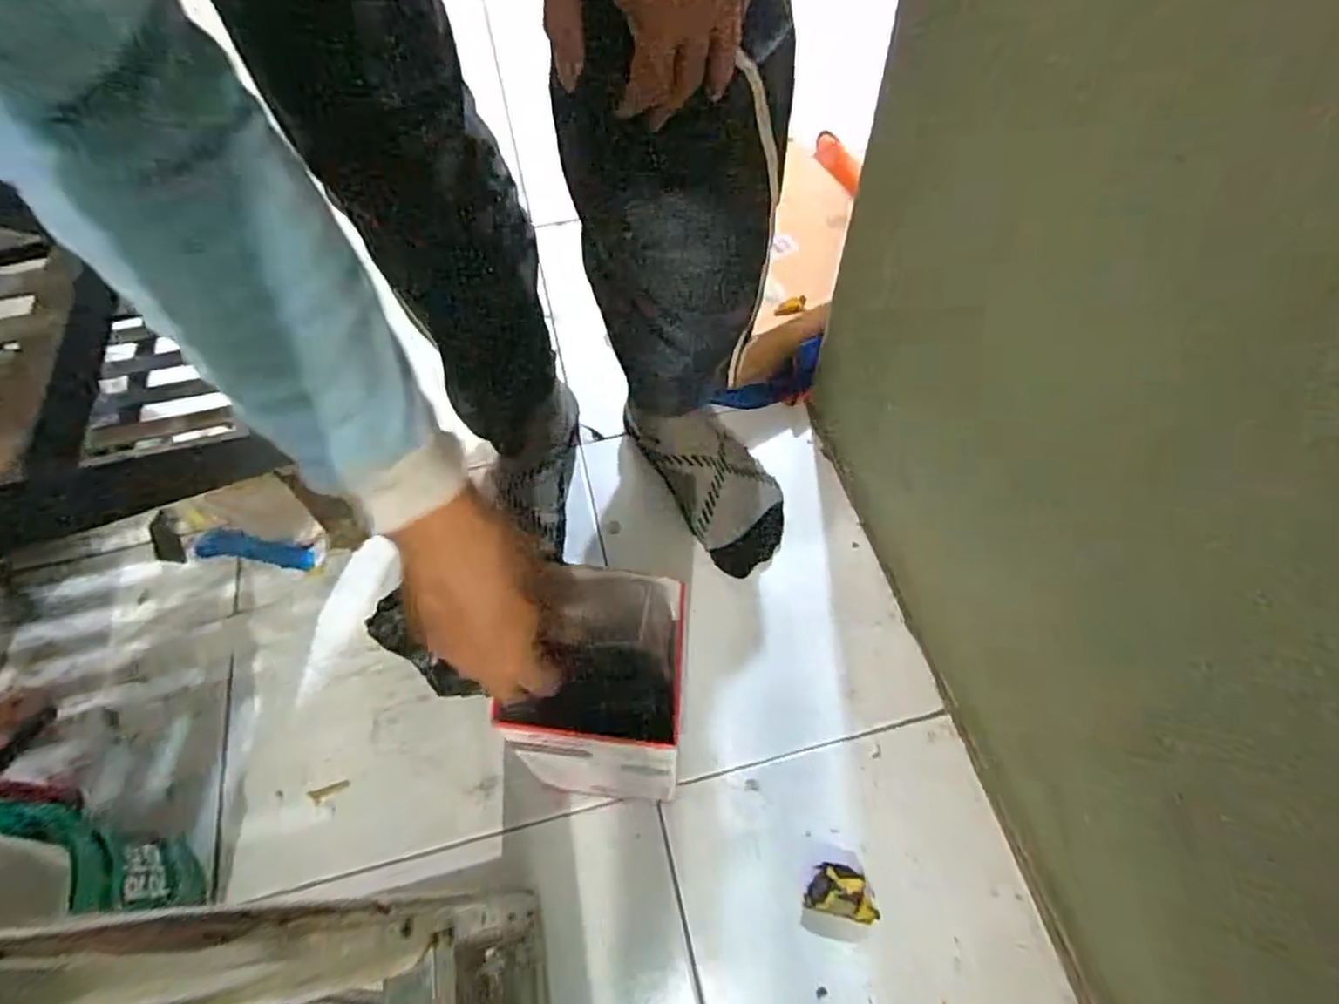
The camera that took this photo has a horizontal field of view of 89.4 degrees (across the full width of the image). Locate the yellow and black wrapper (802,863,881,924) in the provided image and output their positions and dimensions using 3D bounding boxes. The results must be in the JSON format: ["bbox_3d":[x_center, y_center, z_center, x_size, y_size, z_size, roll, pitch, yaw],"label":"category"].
[{"bbox_3d":[0.145,0.327,0.568,0.058,0.024,0.037,11,62,8],"label":"yellow and black wrapper"}]

